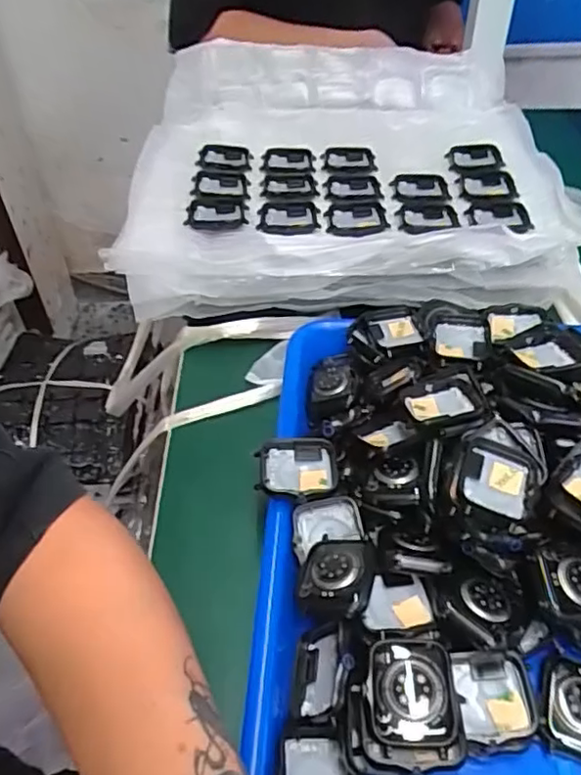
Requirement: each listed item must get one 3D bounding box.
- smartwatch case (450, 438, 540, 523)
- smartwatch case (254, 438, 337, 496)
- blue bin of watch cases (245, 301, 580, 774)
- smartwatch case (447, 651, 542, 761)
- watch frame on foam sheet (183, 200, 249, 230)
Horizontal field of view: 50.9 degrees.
[{"bbox_3d":[0.105,0.052,0.317,0.041,0.018,0.045,15,47,17],"label":"smartwatch case"},{"bbox_3d":[0.004,0.047,0.347,0.045,0.011,0.037,-8,45,-6],"label":"smartwatch case"},{"bbox_3d":[0.113,0.074,0.326,0.252,0.062,0.326,0,45,2],"label":"blue bin of watch cases"},{"bbox_3d":[0.092,0.140,0.275,0.035,0.017,0.044,2,45,4],"label":"smartwatch case"},{"bbox_3d":[-0.060,-0.142,0.492,0.048,0.005,0.038,0,45,3],"label":"watch frame on foam sheet"}]

